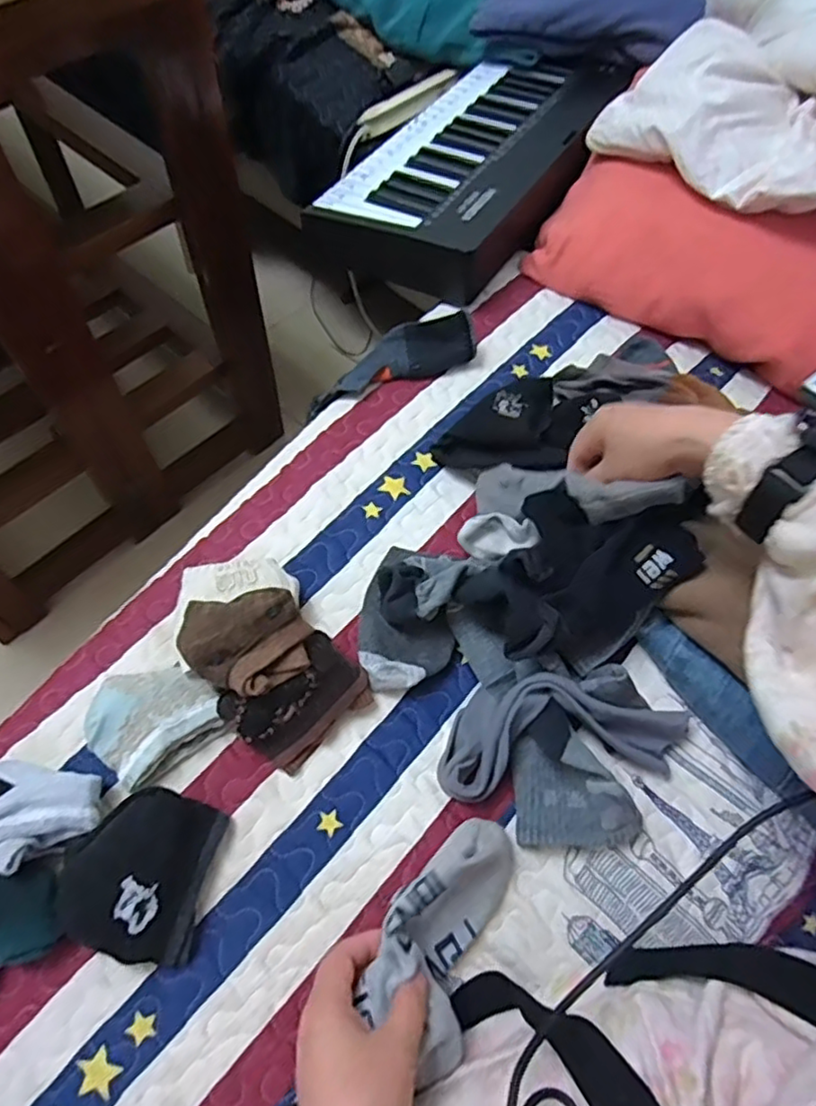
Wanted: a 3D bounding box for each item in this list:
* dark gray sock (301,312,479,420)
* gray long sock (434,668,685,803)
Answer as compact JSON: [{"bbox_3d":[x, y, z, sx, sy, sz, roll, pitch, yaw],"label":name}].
[{"bbox_3d":[-0.013,-0.192,0.624,0.159,0.037,0.056,-19,64,-13],"label":"dark gray sock"},{"bbox_3d":[0.112,0.125,0.465,0.184,0.054,0.068,-6,62,-6],"label":"gray long sock"}]

